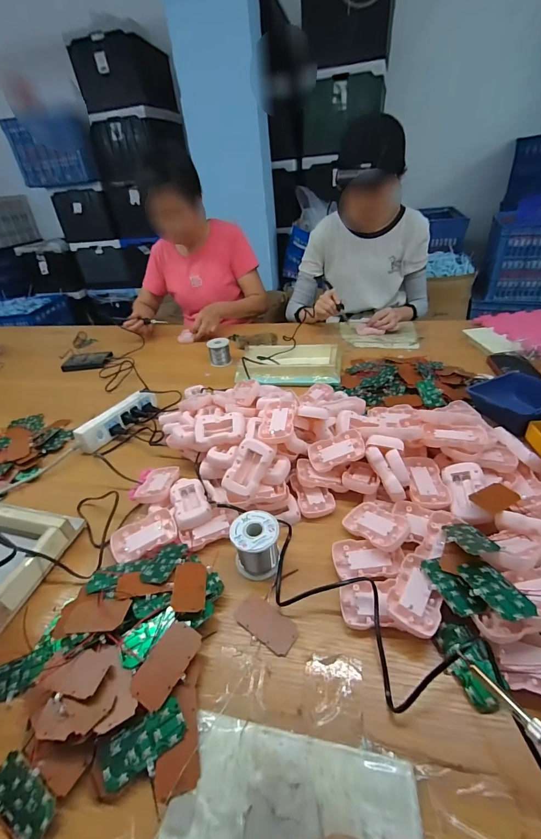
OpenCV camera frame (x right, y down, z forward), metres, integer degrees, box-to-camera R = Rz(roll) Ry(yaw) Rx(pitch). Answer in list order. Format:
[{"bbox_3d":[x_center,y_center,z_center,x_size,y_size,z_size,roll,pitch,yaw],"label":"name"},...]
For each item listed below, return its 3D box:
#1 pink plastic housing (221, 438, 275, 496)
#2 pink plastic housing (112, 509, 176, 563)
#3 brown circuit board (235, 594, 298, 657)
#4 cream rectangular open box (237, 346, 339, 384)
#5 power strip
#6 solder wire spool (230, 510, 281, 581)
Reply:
[{"bbox_3d":[-0.033,0.071,0.517,0.050,0.014,0.085,27,81,8],"label":"pink plastic housing"},{"bbox_3d":[-0.183,0.167,0.499,0.088,0.014,0.054,-23,39,-22],"label":"pink plastic housing"},{"bbox_3d":[-0.006,0.241,0.409,0.078,0.006,0.039,20,43,32],"label":"brown circuit board"},{"bbox_3d":[0.049,-0.142,0.901,0.263,0.038,0.157,0,36,9],"label":"cream rectangular open box"},{"bbox_3d":[-0.329,-0.003,0.752,0.033,0.051,0.191,20,43,32],"label":"power strip"},{"bbox_3d":[-0.018,0.165,0.460,0.060,0.060,0.059,-5,36,1],"label":"solder wire spool"}]

